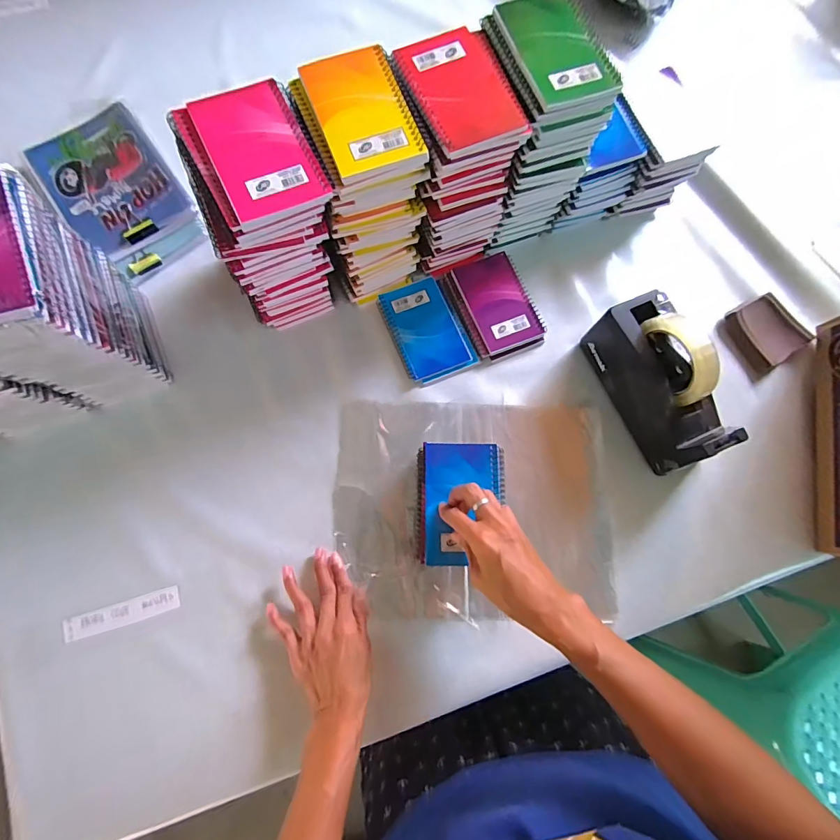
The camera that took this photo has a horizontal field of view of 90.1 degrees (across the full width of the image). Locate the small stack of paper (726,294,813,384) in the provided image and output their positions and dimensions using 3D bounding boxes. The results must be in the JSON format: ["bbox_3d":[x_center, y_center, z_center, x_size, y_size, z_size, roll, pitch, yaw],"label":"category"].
[{"bbox_3d":[0.468,-0.121,0.571,0.097,0.018,0.090,-33,79,-10],"label":"small stack of paper"}]

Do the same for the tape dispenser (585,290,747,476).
[{"bbox_3d":[0.287,-0.047,0.493,0.071,0.131,0.193,-23,77,-8],"label":"tape dispenser"}]

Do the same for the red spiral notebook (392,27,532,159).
[{"bbox_3d":[0.042,-0.313,0.397,0.097,0.013,0.125,-21,77,-7],"label":"red spiral notebook"}]

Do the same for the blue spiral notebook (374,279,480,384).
[{"bbox_3d":[0.010,-0.120,0.557,0.094,0.008,0.137,-22,77,-8],"label":"blue spiral notebook"}]

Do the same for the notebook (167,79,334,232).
[{"bbox_3d":[-0.144,-0.232,0.365,0.100,0.014,0.132,-29,81,-10],"label":"notebook"}]

